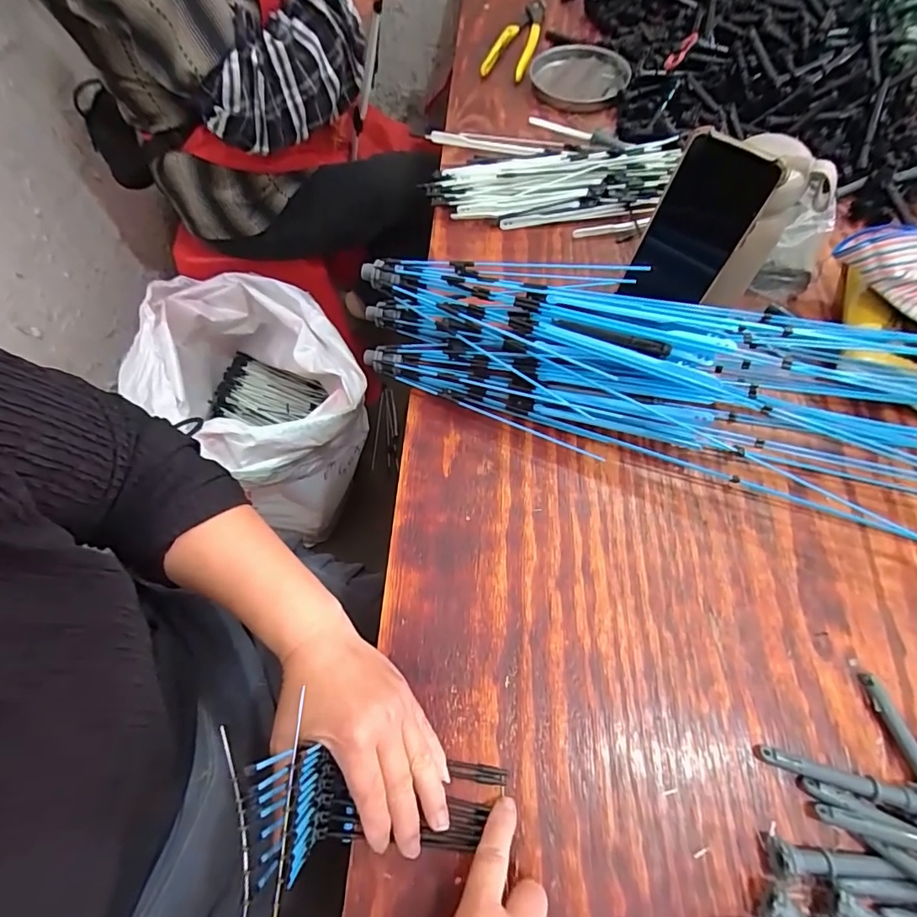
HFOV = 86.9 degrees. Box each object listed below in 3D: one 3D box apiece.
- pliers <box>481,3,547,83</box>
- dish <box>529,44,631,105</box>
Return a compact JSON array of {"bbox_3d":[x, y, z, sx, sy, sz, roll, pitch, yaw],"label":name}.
[{"bbox_3d":[0.091,-0.608,0.704,0.056,0.025,0.182,17,65,9],"label":"pliers"},{"bbox_3d":[0.170,-0.532,0.669,0.124,0.021,0.123,0,64,0],"label":"dish"}]

